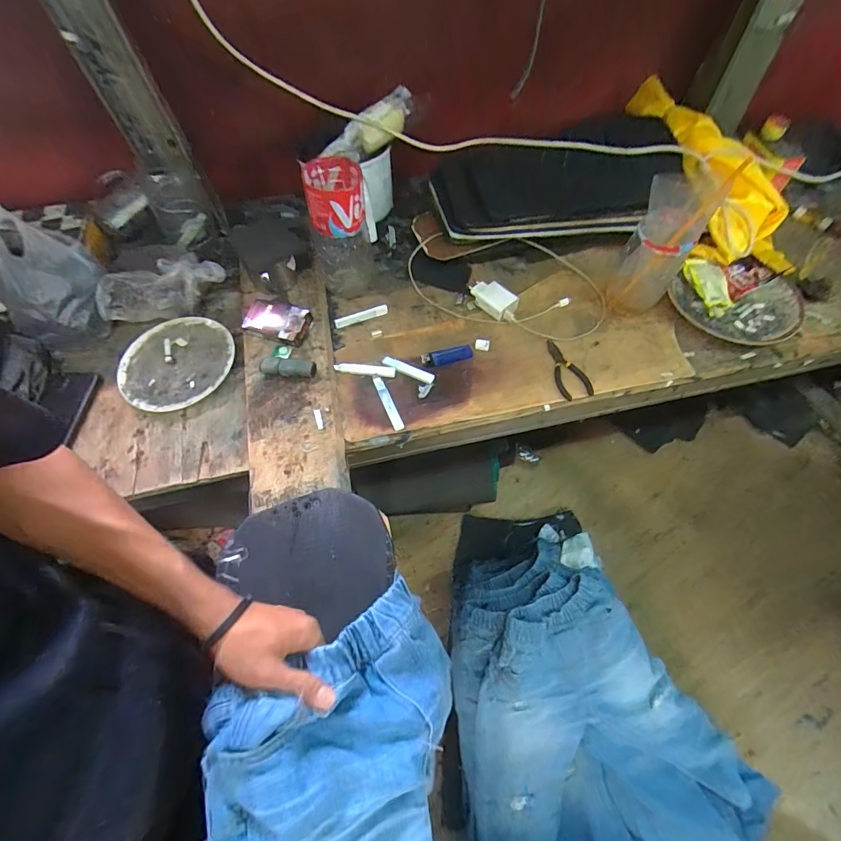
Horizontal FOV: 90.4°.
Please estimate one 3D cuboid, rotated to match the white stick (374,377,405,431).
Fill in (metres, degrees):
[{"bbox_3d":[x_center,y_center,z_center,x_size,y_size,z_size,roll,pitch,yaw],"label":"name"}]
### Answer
[{"bbox_3d":[-0.048,-0.026,0.612,0.016,0.006,0.094,-20,61,-12],"label":"white stick"}]

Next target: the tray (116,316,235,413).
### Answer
[{"bbox_3d":[-0.379,-0.089,0.654,0.166,0.028,0.161,-8,59,-5],"label":"tray"}]

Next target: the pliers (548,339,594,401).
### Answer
[{"bbox_3d":[0.223,-0.081,0.645,0.051,0.008,0.107,-15,60,-9],"label":"pliers"}]

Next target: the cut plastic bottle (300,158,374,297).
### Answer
[{"bbox_3d":[-0.128,-0.298,0.675,0.087,0.206,0.086,-7,59,-5],"label":"cut plastic bottle"}]

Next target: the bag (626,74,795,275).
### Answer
[{"bbox_3d":[0.529,-0.465,0.774,0.195,0.079,0.439,-16,74,-10],"label":"bag"}]

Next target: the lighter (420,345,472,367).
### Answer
[{"bbox_3d":[0.042,-0.102,0.662,0.082,0.009,0.026,-12,60,-8],"label":"lighter"}]

